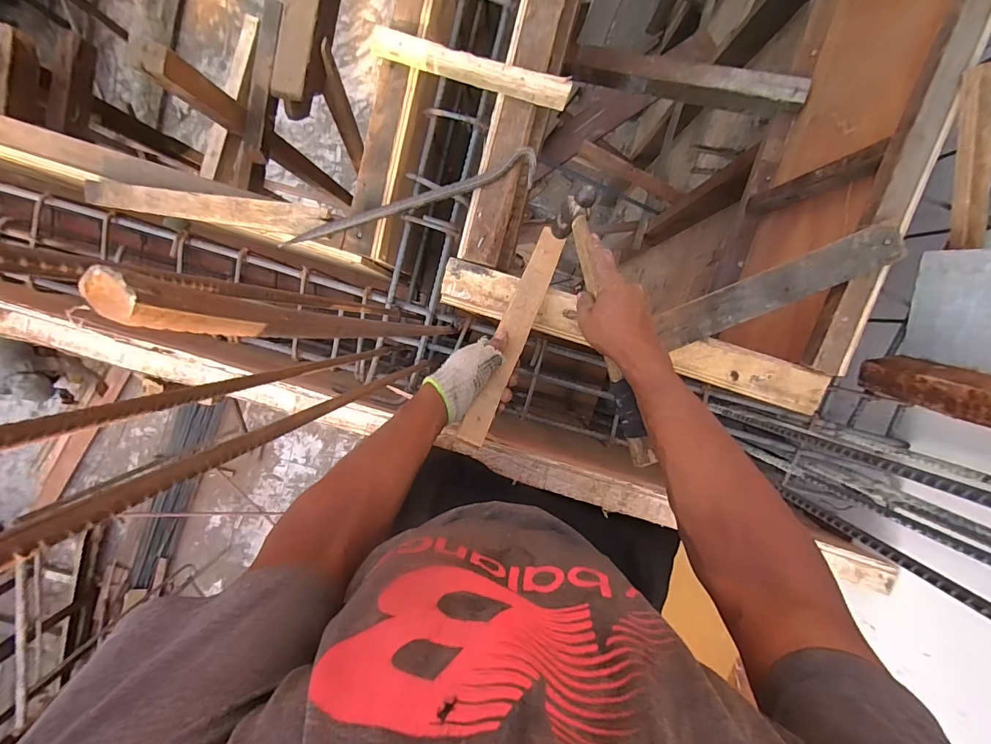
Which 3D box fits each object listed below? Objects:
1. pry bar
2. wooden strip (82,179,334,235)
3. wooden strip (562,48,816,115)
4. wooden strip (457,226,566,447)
[{"bbox_3d":[-0.125,-0.245,0.606,0.369,0.020,0.044,-13,97,2],"label":"pry bar"},{"bbox_3d":[-0.417,-0.238,0.619,0.344,0.021,0.041,8,97,-1],"label":"wooden strip"},{"bbox_3d":[0.417,-0.644,0.950,0.490,0.057,0.070,21,97,15],"label":"wooden strip"},{"bbox_3d":[0.028,-0.056,0.593,0.040,0.014,0.328,22,72,-2],"label":"wooden strip"}]

